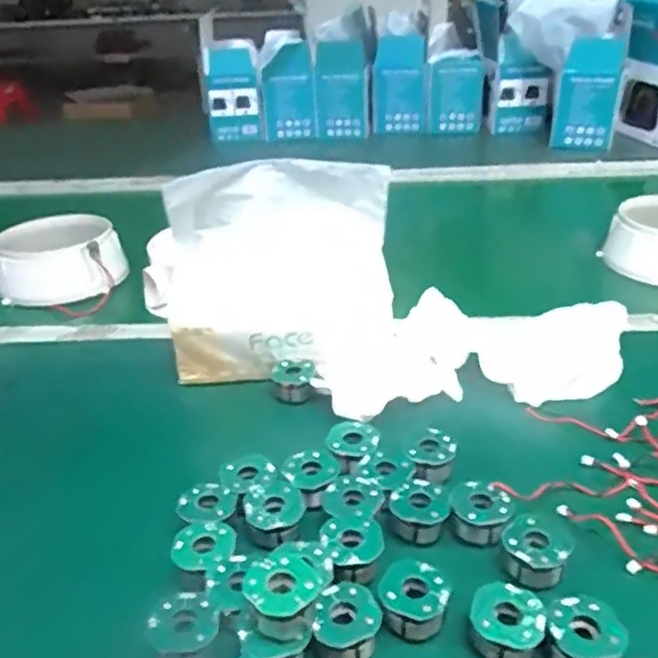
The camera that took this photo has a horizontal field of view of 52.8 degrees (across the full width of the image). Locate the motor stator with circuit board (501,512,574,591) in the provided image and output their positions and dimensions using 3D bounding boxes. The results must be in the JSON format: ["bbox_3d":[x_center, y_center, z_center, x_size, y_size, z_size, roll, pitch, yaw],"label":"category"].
[{"bbox_3d":[0.104,0.110,0.332,0.031,0.017,0.035,15,35,27],"label":"motor stator with circuit board"}]

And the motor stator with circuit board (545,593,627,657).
[{"bbox_3d":[0.110,0.135,0.288,0.031,0.022,0.029,-2,31,1],"label":"motor stator with circuit board"}]

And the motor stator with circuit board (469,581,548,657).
[{"bbox_3d":[0.079,0.132,0.295,0.031,0.021,0.030,-2,31,1],"label":"motor stator with circuit board"}]

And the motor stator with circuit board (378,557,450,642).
[{"bbox_3d":[0.040,0.126,0.309,0.030,0.019,0.031,-2,31,1],"label":"motor stator with circuit board"}]

